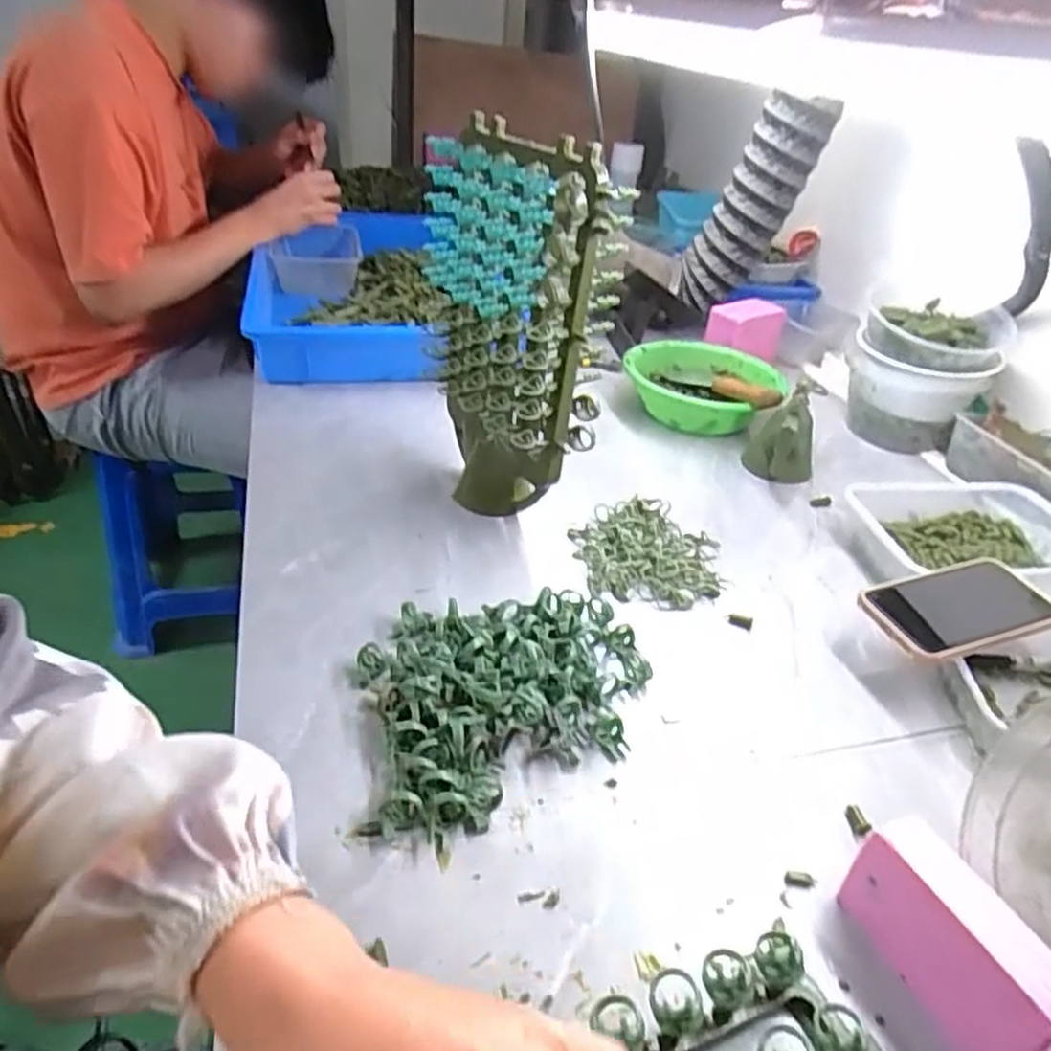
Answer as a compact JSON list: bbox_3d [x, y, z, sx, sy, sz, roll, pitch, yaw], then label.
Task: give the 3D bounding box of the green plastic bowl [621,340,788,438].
[{"bbox_3d":[0.222,-0.172,0.963,0.185,0.071,0.172,5,34,-3],"label":"green plastic bowl"}]

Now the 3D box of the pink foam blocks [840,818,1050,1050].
[{"bbox_3d":[0.233,0.235,0.368,0.039,0.072,0.163,-9,37,-21],"label":"pink foam blocks"}]

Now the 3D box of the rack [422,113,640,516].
[{"bbox_3d":[-0.015,-0.165,0.679,0.084,0.330,0.208,-14,39,-27],"label":"rack"}]

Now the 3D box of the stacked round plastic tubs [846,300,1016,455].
[{"bbox_3d":[0.491,-0.185,0.932,0.162,0.155,0.126,23,37,22],"label":"stacked round plastic tubs"}]

